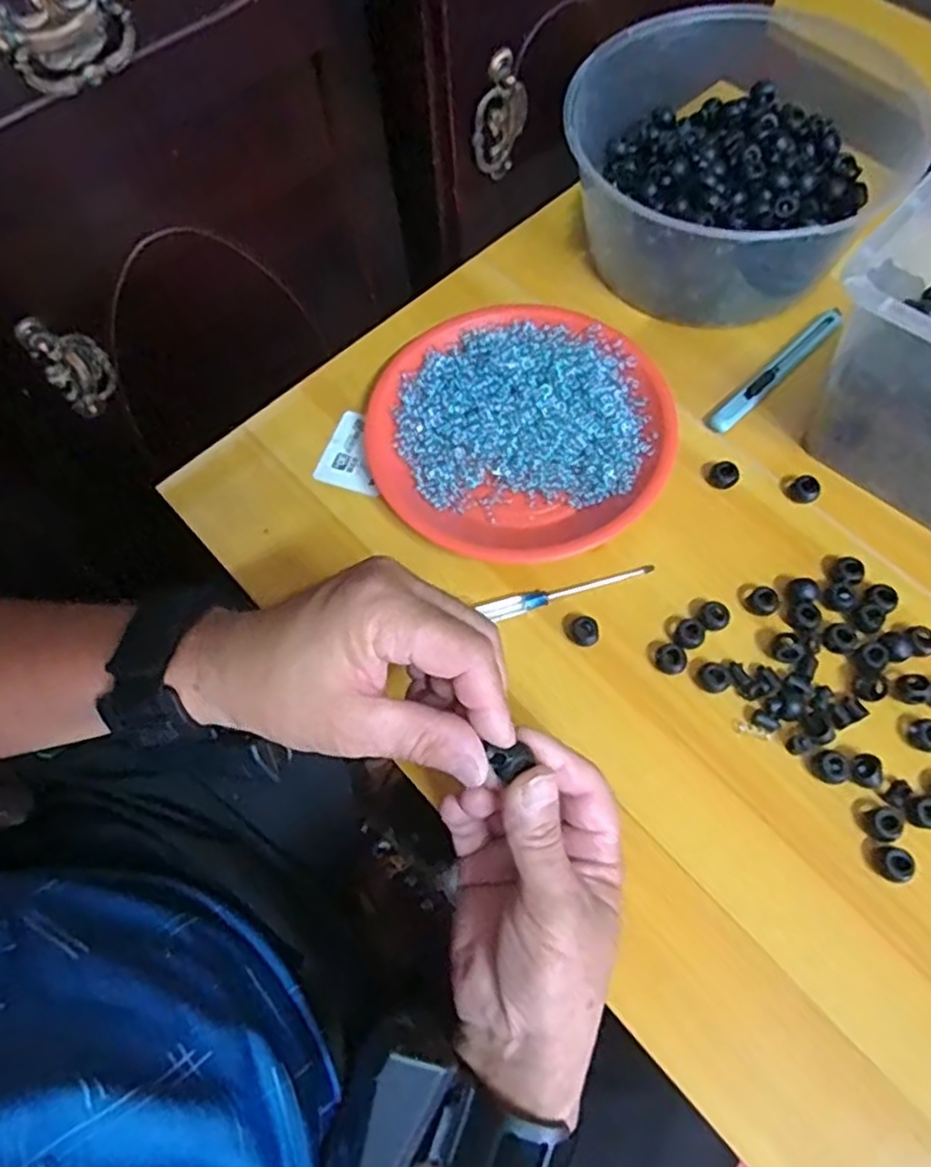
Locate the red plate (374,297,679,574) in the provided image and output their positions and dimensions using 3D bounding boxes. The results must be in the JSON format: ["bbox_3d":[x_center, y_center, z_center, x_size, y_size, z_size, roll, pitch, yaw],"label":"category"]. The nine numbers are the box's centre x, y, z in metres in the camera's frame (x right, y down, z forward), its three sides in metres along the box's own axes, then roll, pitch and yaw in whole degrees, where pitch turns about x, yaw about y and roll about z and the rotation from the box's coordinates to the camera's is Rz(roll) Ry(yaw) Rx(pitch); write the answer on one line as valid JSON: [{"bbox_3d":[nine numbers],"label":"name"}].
[{"bbox_3d":[0.039,-0.104,0.481,0.193,0.032,0.194,-1,66,2],"label":"red plate"}]

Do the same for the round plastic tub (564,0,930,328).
[{"bbox_3d":[0.206,-0.308,0.521,0.232,0.102,0.206,-30,68,-10],"label":"round plastic tub"}]

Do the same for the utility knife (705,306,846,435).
[{"bbox_3d":[0.217,-0.149,0.497,0.132,0.012,0.015,-41,71,-14],"label":"utility knife"}]

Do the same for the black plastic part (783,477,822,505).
[{"bbox_3d":[0.218,-0.061,0.460,0.019,0.012,0.017,33,72,16],"label":"black plastic part"}]

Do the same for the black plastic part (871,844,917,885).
[{"bbox_3d":[0.221,0.144,0.367,0.015,0.015,0.018,-14,66,-3],"label":"black plastic part"}]

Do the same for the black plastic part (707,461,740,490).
[{"bbox_3d":[0.169,-0.071,0.467,0.018,0.012,0.017,-1,66,2],"label":"black plastic part"}]

